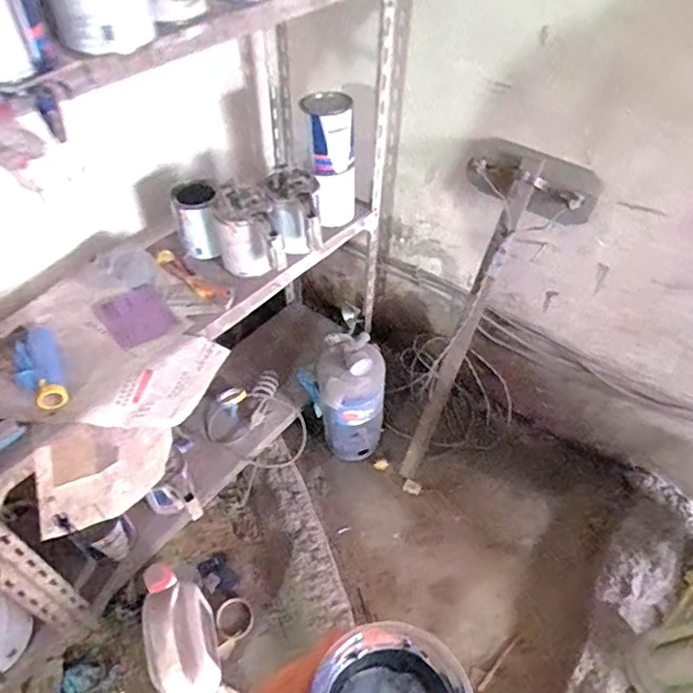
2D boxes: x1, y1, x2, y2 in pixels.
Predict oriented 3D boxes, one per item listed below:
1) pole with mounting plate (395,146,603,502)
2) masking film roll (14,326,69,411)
[{"bbox_3d":[0.268,-0.012,1.277,0.266,0.880,0.071,33,34,27],"label":"pole with mounting plate"},{"bbox_3d":[-0.509,0.037,0.901,0.065,0.036,0.166,-21,50,-19],"label":"masking film roll"}]

